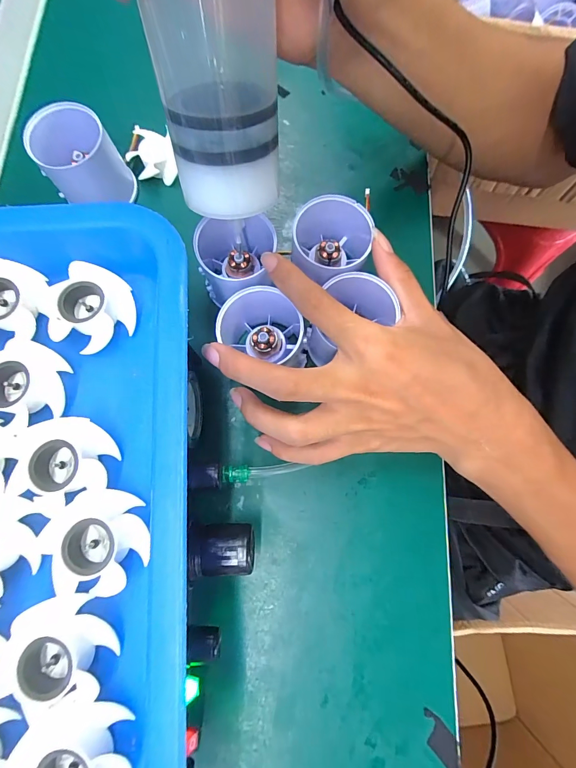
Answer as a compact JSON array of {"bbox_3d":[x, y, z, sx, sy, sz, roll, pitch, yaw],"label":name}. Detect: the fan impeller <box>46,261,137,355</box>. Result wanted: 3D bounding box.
[{"bbox_3d":[-0.103,-0.039,0.179,0.041,0.017,0.043,-13,77,-2],"label":"fan impeller"}]

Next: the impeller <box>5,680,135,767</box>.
[{"bbox_3d":[-0.084,0.150,0.137,0.040,0.017,0.044,-19,78,-4],"label":"impeller"}]

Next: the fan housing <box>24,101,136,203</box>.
[{"bbox_3d":[-0.145,-0.156,0.249,0.051,0.044,0.052,0,77,1],"label":"fan housing"}]

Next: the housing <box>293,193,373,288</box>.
[{"bbox_3d":[0.030,-0.095,0.238,0.048,0.042,0.046,0,77,1],"label":"housing"}]

